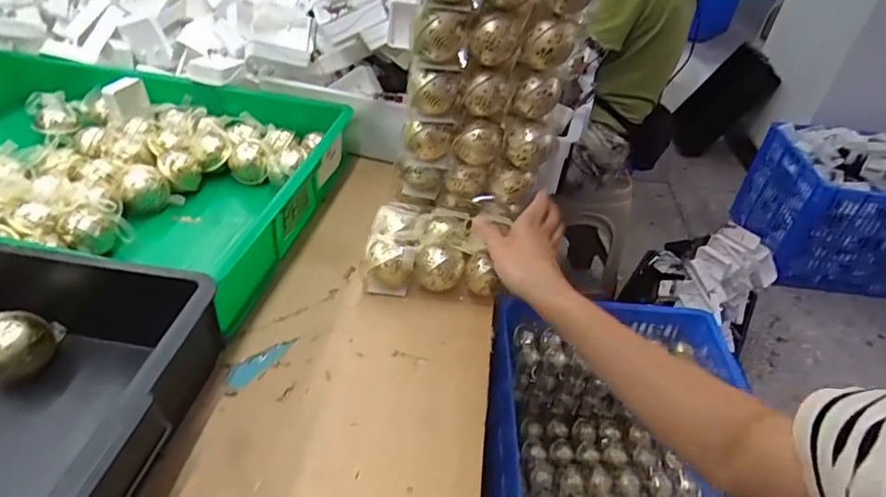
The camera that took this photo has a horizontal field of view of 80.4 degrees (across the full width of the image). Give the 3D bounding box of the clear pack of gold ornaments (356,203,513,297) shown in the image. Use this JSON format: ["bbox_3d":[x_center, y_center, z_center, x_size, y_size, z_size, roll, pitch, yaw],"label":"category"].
[{"bbox_3d":[-0.009,0.003,0.615,0.156,0.052,0.108,8,39,2],"label":"clear pack of gold ornaments"}]

